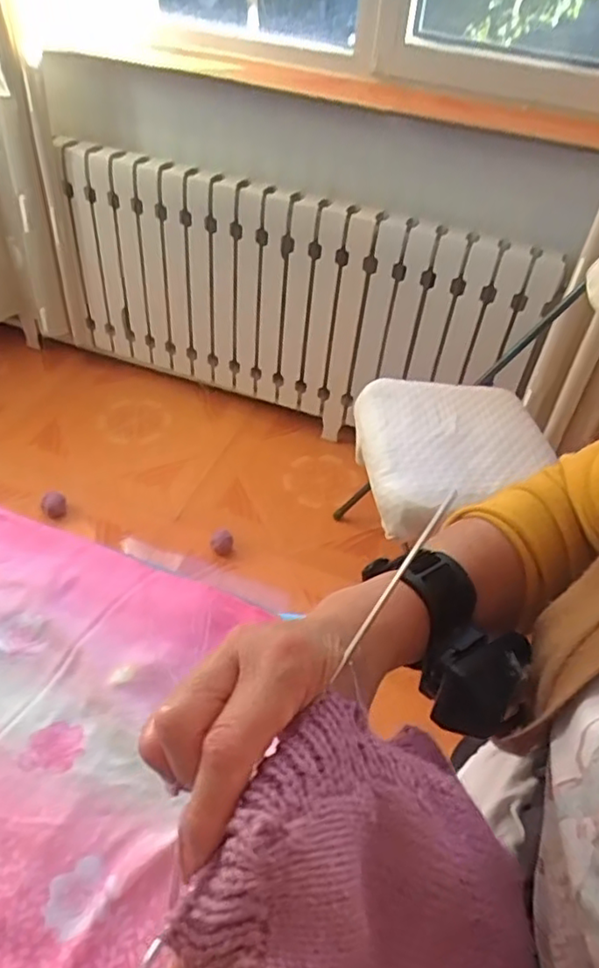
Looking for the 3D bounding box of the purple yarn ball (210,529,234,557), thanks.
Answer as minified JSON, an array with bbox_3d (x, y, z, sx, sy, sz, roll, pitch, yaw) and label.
[{"bbox_3d":[-0.189,0.148,1.569,0.054,0.052,0.057,3,45,-3],"label":"purple yarn ball"}]

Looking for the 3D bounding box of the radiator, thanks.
[{"bbox_3d":[-0.070,-0.471,1.692,1.227,0.572,0.152,24,48,18],"label":"radiator"}]

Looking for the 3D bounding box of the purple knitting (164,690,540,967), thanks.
[{"bbox_3d":[0.033,0.164,0.239,0.165,0.050,0.154,34,52,-30],"label":"purple knitting"}]

